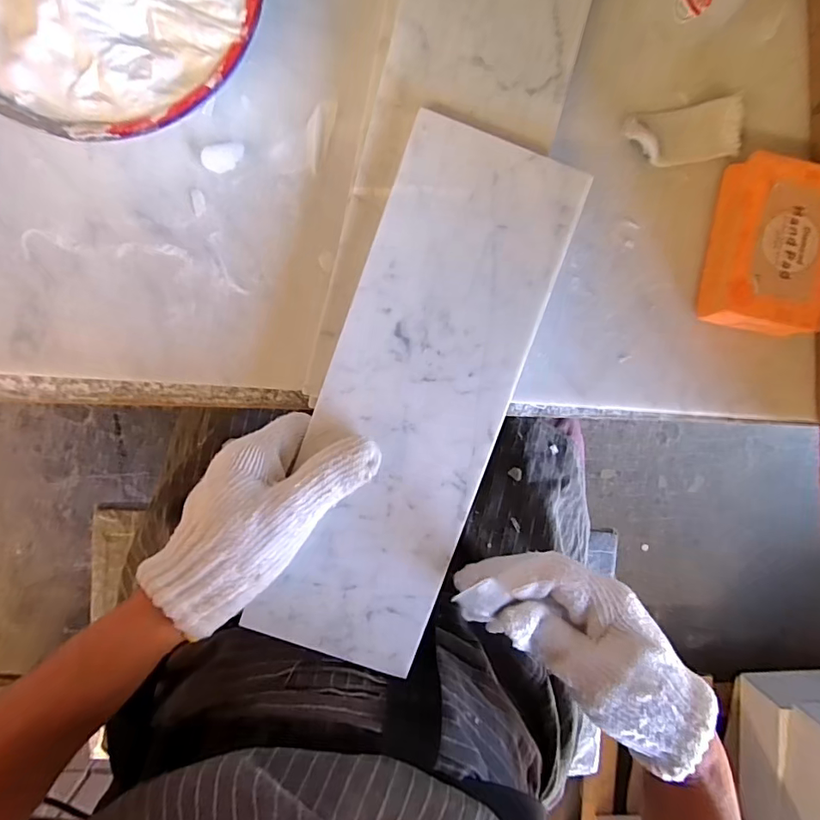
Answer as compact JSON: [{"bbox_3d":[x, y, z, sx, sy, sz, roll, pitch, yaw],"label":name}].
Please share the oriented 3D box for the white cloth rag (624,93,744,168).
[{"bbox_3d":[0.165,-0.166,0.294,0.069,0.016,0.031,-9,94,0],"label":"white cloth rag"}]

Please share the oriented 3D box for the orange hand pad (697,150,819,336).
[{"bbox_3d":[0.214,-0.096,0.290,0.058,0.032,0.097,9,94,-1],"label":"orange hand pad"}]

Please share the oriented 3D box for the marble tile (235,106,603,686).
[{"bbox_3d":[0.004,-0.003,0.273,0.103,0.004,0.299,17,92,-2],"label":"marble tile"}]

